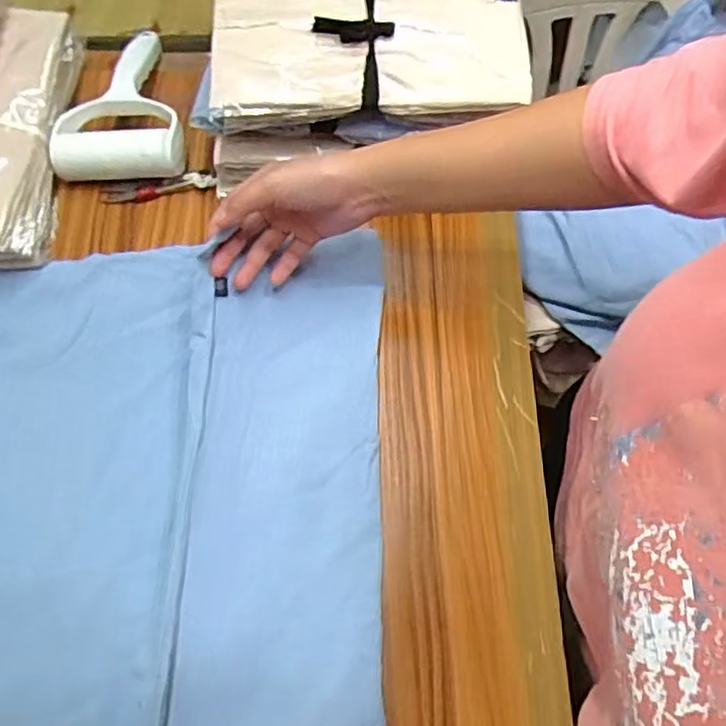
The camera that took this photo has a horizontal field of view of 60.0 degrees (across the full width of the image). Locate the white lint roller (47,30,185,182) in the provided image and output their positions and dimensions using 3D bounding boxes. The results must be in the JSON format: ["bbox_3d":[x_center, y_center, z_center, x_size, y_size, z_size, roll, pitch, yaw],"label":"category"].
[{"bbox_3d":[-0.225,-0.251,0.601,0.115,0.044,0.172,-2,65,-3],"label":"white lint roller"}]

